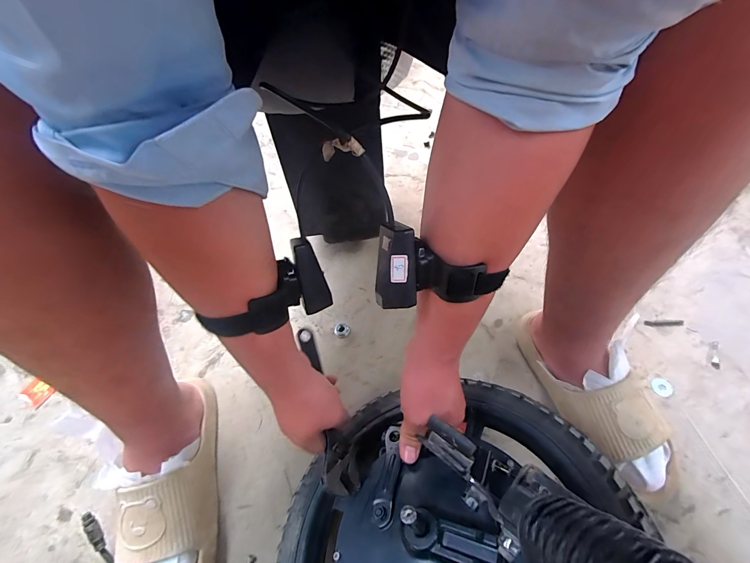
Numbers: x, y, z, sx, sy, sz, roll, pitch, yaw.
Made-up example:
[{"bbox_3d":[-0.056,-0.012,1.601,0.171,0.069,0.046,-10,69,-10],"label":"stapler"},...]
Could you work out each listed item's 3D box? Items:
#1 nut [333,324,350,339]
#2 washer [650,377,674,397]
[{"bbox_3d":[-0.058,0.088,0.598,0.027,0.011,0.025,-39,66,-17],"label":"nut"},{"bbox_3d":[0.447,0.164,0.520,0.027,0.008,0.029,26,65,16],"label":"washer"}]

